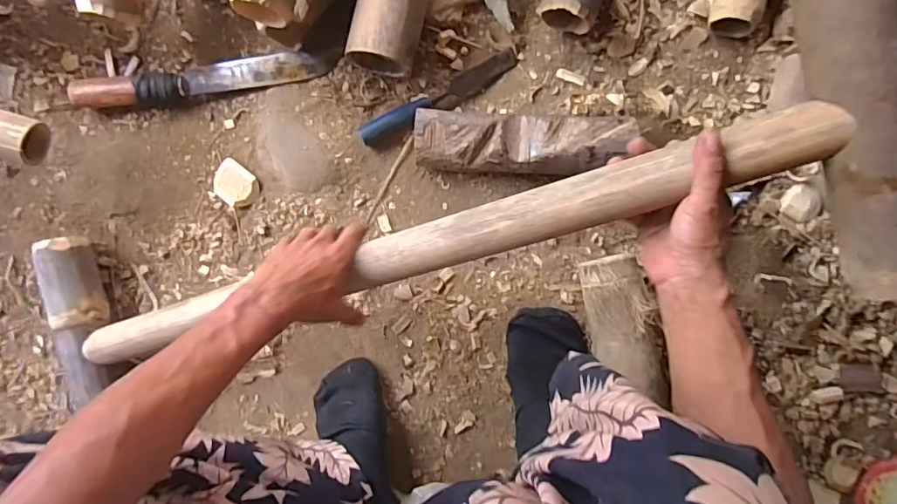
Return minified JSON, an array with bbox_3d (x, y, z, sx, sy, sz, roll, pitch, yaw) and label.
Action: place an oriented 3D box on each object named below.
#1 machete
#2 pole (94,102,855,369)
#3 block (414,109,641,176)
[{"bbox_3d":[-0.326,-0.225,0.659,0.313,0.031,0.039,-11,92,1],"label":"machete"},{"bbox_3d":[-0.064,0.009,0.515,0.787,0.039,0.047,-16,92,18],"label":"pole"},{"bbox_3d":[0.094,-0.135,0.642,0.270,0.058,0.075,2,91,1],"label":"block"}]

